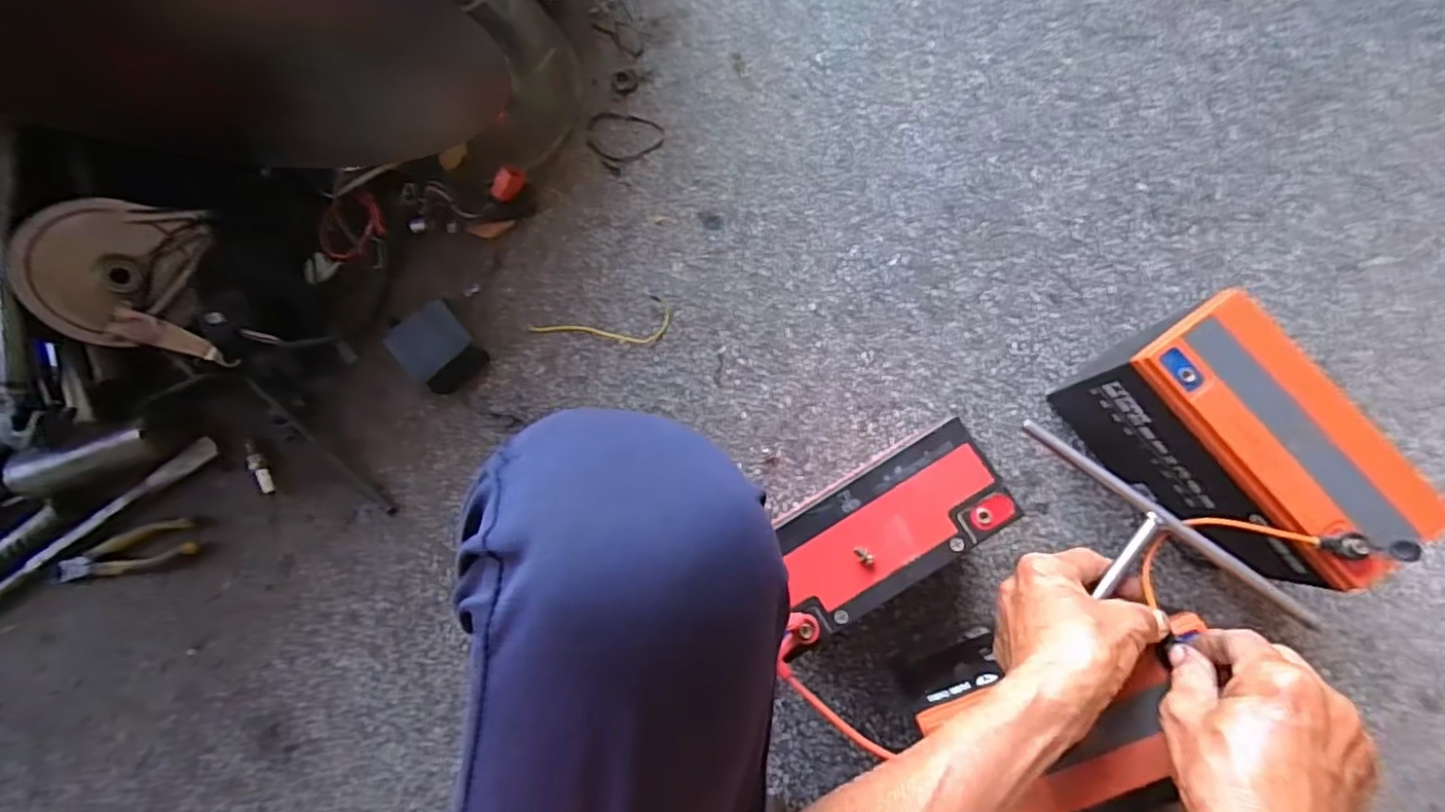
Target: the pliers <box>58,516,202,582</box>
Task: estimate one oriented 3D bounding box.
[{"bbox_3d":[-0.582,0.144,0.650,0.163,0.021,0.041,-17,80,16],"label":"pliers"}]

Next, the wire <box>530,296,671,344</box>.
[{"bbox_3d":[-0.114,-0.071,0.628,0.134,0.004,0.043,-13,81,3],"label":"wire"}]

